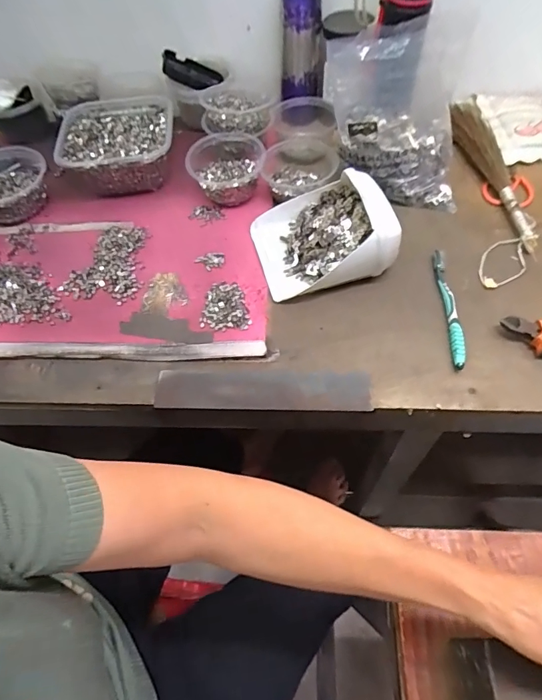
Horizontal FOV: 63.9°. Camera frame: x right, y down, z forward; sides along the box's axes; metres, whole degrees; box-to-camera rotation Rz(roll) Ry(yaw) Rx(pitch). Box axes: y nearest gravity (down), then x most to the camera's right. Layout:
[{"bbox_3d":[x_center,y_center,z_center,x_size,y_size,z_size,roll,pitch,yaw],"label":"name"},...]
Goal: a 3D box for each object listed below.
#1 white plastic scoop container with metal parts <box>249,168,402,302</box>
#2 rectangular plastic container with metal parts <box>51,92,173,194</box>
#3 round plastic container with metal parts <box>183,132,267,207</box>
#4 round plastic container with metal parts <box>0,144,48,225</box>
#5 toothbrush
[{"bbox_3d":[0.066,-0.159,0.586,0.167,0.088,0.153,-14,57,-5],"label":"white plastic scoop container with metal parts"},{"bbox_3d":[-0.240,-0.330,0.699,0.175,0.068,0.184,-8,57,-2],"label":"rectangular plastic container with metal parts"},{"bbox_3d":[-0.065,-0.274,0.666,0.113,0.063,0.105,-2,57,3],"label":"round plastic container with metal parts"},{"bbox_3d":[-0.412,-0.256,0.672,0.119,0.052,0.130,-2,56,4],"label":"round plastic container with metal parts"},{"bbox_3d":[0.225,-0.057,0.552,0.015,0.014,0.182,1,57,4],"label":"toothbrush"}]

